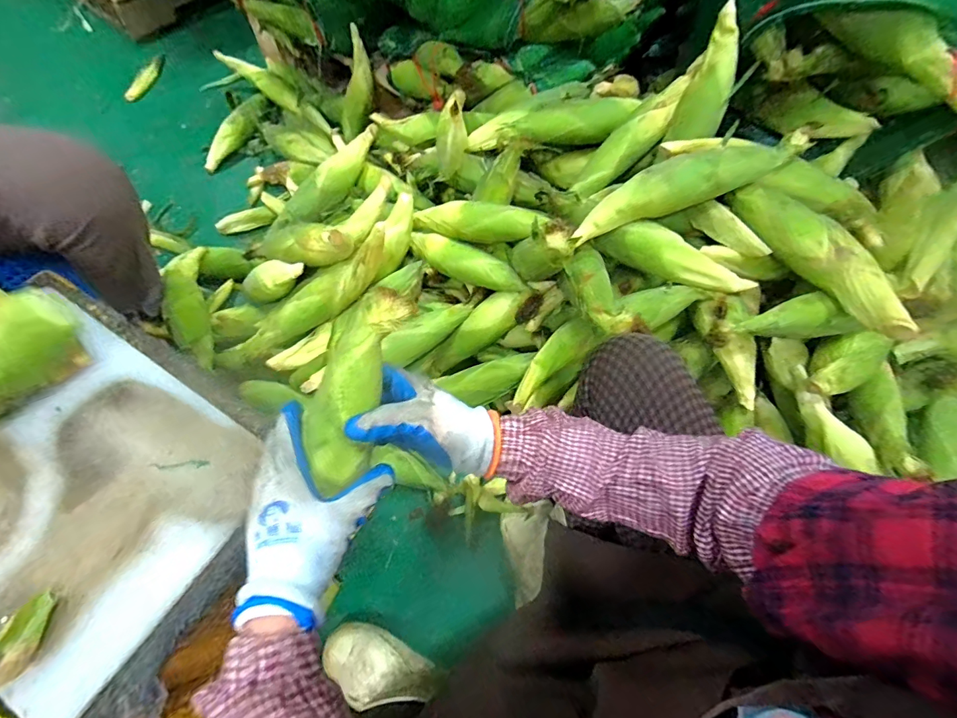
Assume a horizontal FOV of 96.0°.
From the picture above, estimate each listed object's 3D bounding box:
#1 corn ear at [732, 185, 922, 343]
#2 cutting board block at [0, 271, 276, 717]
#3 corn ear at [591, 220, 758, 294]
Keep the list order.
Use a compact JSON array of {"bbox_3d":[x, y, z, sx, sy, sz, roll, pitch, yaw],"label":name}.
[{"bbox_3d":[0.468,-0.146,0.590,0.062,0.065,0.297,-18,66,-11],"label":"corn ear"},{"bbox_3d":[-0.504,0.140,0.517,0.496,0.046,0.357,30,67,12],"label":"cutting board block"},{"bbox_3d":[0.304,-0.152,0.663,0.230,0.054,0.069,33,67,13],"label":"corn ear"}]

